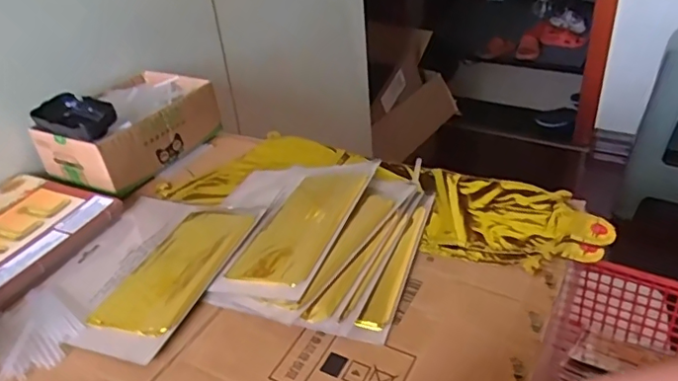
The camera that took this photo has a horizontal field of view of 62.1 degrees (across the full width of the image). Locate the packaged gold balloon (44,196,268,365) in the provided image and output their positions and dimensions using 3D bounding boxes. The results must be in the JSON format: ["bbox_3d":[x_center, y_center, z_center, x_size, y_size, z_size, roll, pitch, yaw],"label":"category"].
[{"bbox_3d":[-0.180,0.066,0.522,0.158,0.012,0.191,8,36,22],"label":"packaged gold balloon"}]

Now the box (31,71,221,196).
[{"bbox_3d":[-0.251,-0.080,0.684,0.129,0.081,0.183,13,39,29],"label":"box"}]

